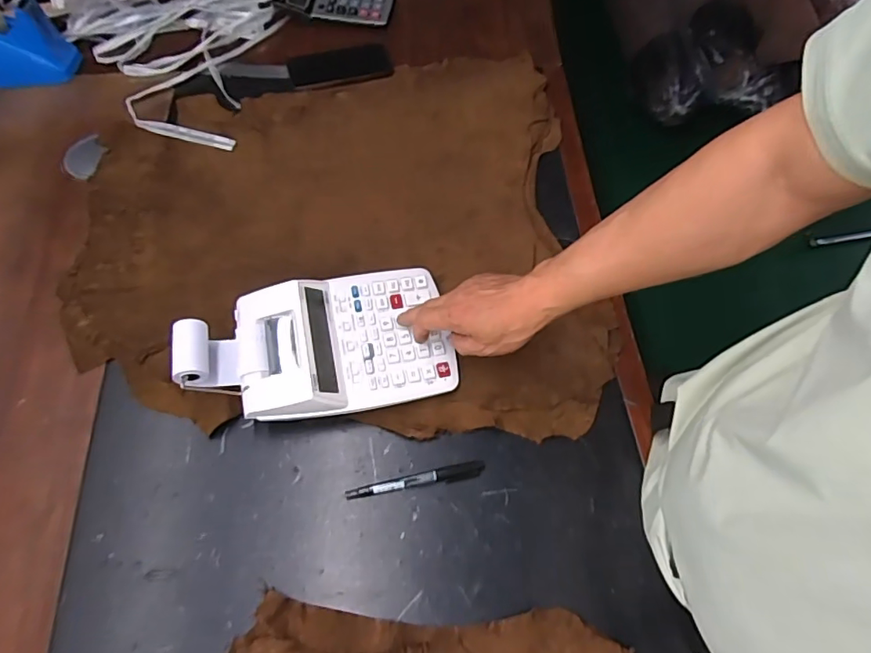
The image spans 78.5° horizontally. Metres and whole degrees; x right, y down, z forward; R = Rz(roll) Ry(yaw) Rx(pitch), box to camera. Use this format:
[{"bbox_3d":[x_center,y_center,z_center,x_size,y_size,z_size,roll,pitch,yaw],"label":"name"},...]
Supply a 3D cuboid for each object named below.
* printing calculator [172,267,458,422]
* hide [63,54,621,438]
[{"bbox_3d":[-0.123,0.011,0.563,0.267,0.062,0.156,-11,62,-6],"label":"printing calculator"},{"bbox_3d":[-0.130,-0.136,0.683,0.625,0.018,0.580,-5,61,-3],"label":"hide"}]

